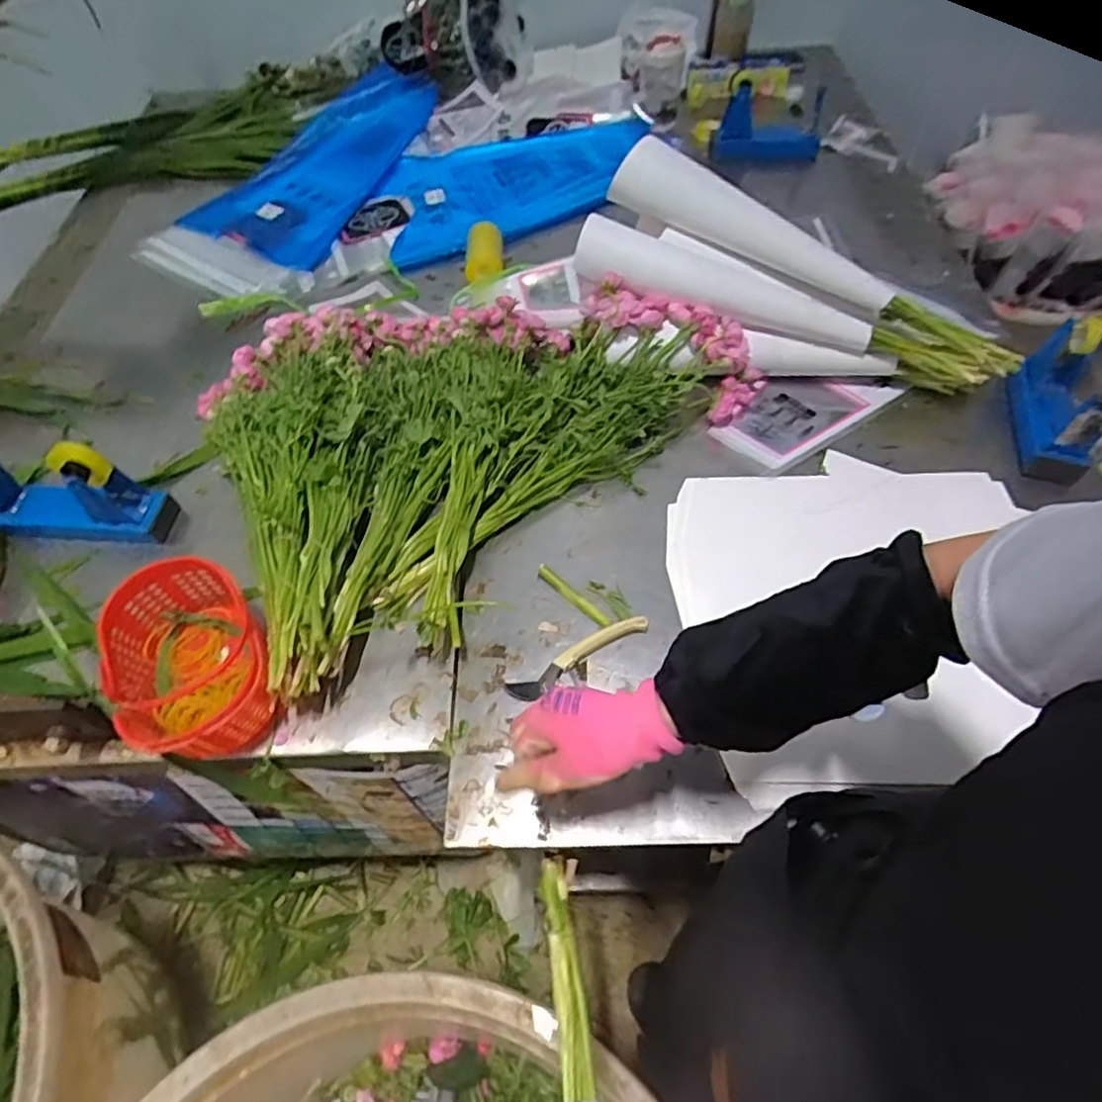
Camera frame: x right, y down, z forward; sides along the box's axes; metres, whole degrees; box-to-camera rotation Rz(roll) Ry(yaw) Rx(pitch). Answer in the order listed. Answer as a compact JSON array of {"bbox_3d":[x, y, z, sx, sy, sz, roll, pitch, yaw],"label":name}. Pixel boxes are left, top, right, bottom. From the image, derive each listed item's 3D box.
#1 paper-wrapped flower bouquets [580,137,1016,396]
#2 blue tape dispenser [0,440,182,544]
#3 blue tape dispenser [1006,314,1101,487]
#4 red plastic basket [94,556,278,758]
[{"bbox_3d":[0.337,-0.369,0.901,0.589,0.160,0.243,29,61,7],"label":"paper-wrapped flower bouquets"},{"bbox_3d":[-0.578,-0.073,0.767,0.195,0.133,0.074,5,56,7],"label":"blue tape dispenser"},{"bbox_3d":[0.648,-0.199,0.819,0.084,0.105,0.194,14,57,13],"label":"blue tape dispenser"},{"bbox_3d":[-0.362,0.114,0.653,0.141,0.092,0.198,-24,57,-13],"label":"red plastic basket"}]

